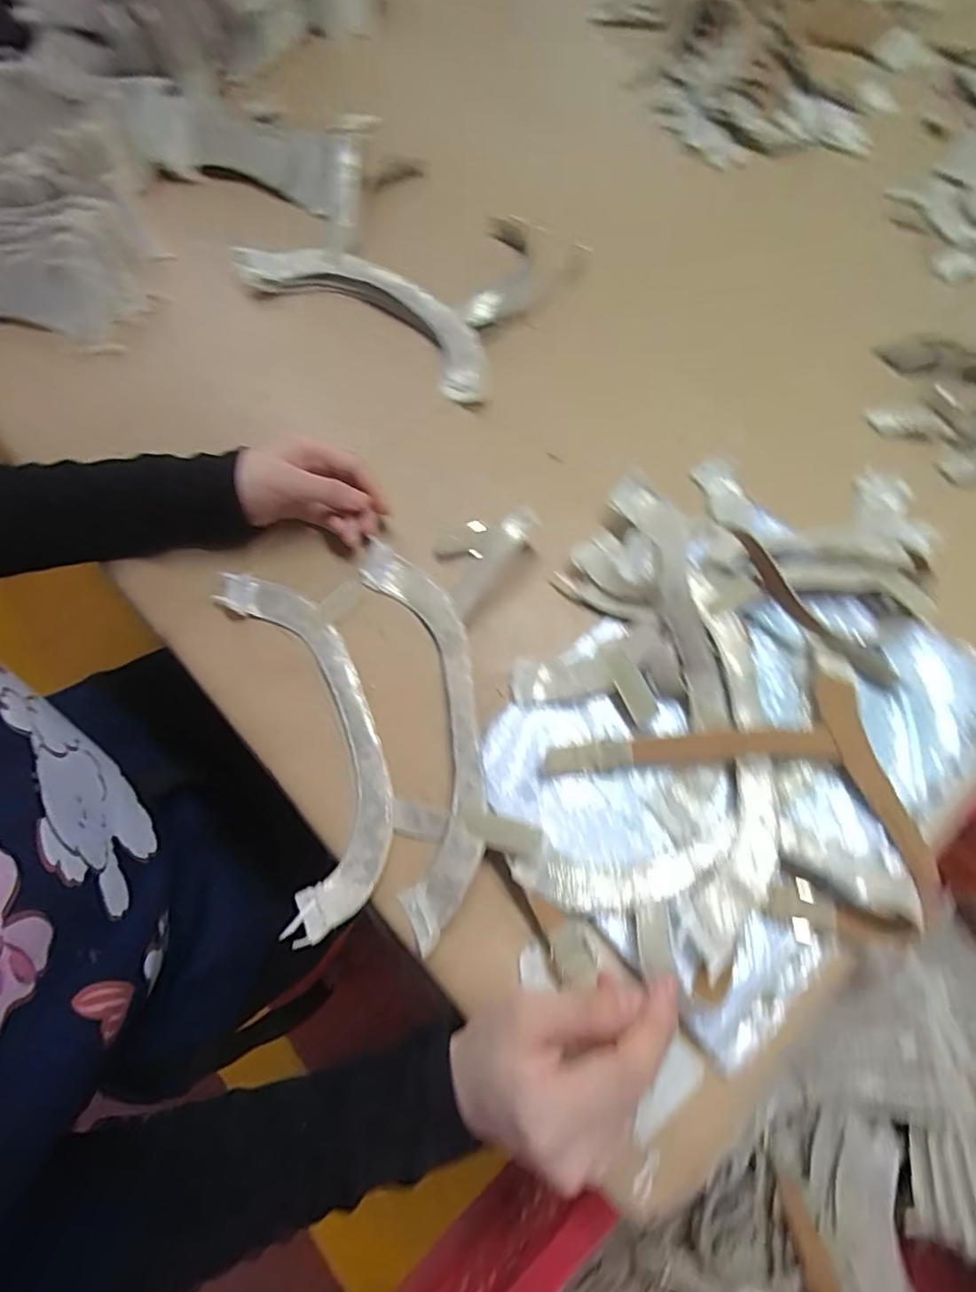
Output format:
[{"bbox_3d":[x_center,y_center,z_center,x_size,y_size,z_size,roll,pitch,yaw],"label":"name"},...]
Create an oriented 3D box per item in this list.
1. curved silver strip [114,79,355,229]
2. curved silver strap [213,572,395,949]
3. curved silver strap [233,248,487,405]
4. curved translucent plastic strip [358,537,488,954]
[{"bbox_3d":[-0.241,-0.487,0.586,0.271,0.052,0.078,23,71,11],"label":"curved silver strip"},{"bbox_3d":[-0.116,0.052,0.390,0.077,0.013,0.247,-20,69,-6],"label":"curved silver strap"},{"bbox_3d":[-0.102,-0.293,0.529,0.271,0.037,0.072,34,73,14],"label":"curved silver strap"},{"bbox_3d":[-0.038,0.046,0.384,0.065,0.024,0.259,-10,66,-2],"label":"curved translucent plastic strip"}]

